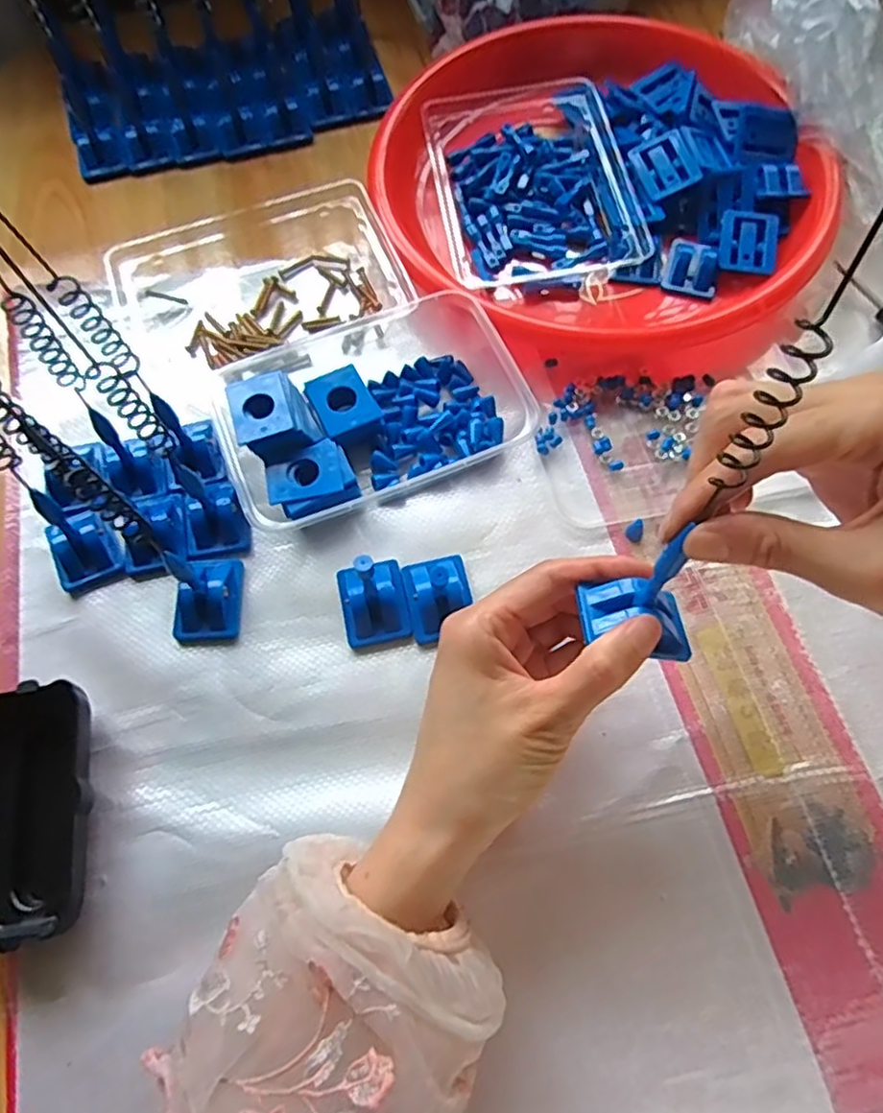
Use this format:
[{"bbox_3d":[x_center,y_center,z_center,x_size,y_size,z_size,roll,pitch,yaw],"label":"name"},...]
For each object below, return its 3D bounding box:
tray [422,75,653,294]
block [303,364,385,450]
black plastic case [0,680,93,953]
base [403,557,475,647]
[{"bbox_3d":[0.057,-0.249,0.458,0.126,0.035,0.177,-10,66,-2],"label":"tray"},{"bbox_3d":[-0.056,-0.085,0.398,0.034,0.024,0.044,-29,68,-10],"label":"block"},{"bbox_3d":[-0.191,0.119,0.318,0.055,0.027,0.108,-11,66,-2],"label":"black plastic case"},{"bbox_3d":[-0.001,0.021,0.359,0.034,0.019,0.045,-12,66,-3],"label":"base"}]

